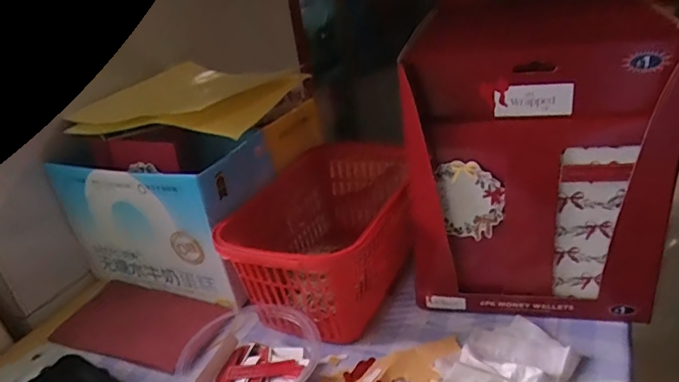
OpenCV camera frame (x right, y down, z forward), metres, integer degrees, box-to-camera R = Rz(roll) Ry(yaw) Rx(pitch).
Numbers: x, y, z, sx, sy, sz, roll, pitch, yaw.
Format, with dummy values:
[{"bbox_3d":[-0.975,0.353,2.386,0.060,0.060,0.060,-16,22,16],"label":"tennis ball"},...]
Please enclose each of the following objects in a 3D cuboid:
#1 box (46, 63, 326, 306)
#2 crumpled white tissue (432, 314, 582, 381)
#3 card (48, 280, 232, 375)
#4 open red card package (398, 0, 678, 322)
[{"bbox_3d":[-0.164,-0.008,0.615,0.224,0.180,0.231,9,31,30],"label":"box"},{"bbox_3d":[0.129,0.139,0.414,0.116,0.018,0.076,-19,29,-21],"label":"crumpled white tissue"},{"bbox_3d":[-0.211,0.135,0.532,0.163,0.006,0.094,5,29,24],"label":"card"},{"bbox_3d":[0.159,-0.007,0.418,0.200,0.268,0.063,4,29,22],"label":"open red card package"}]

